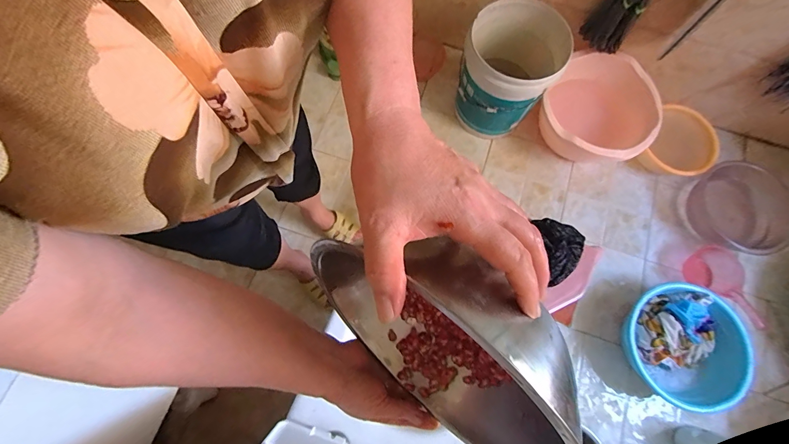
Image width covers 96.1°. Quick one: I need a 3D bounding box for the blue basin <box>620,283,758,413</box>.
[{"bbox_3d":[0.858,0.374,1.031,0.362,0.131,0.321,29,75,8],"label":"blue basin"}]

